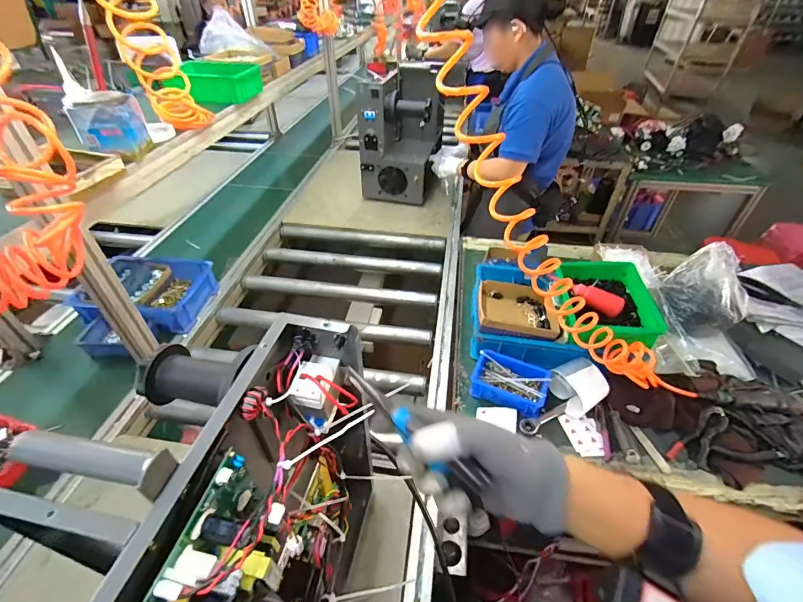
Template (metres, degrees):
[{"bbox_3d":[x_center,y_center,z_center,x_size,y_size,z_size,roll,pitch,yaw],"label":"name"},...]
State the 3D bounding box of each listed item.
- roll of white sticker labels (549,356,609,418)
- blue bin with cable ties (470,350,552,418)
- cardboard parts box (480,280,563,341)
[{"bbox_3d":[0.369,0.178,0.796,0.088,0.070,0.101,-15,44,-17],"label":"roll of white sticker labels"},{"bbox_3d":[0.228,0.176,0.813,0.153,0.054,0.100,17,45,18],"label":"blue bin with cable ties"},{"bbox_3d":[0.262,0.021,0.880,0.173,0.051,0.156,4,42,4],"label":"cardboard parts box"}]

